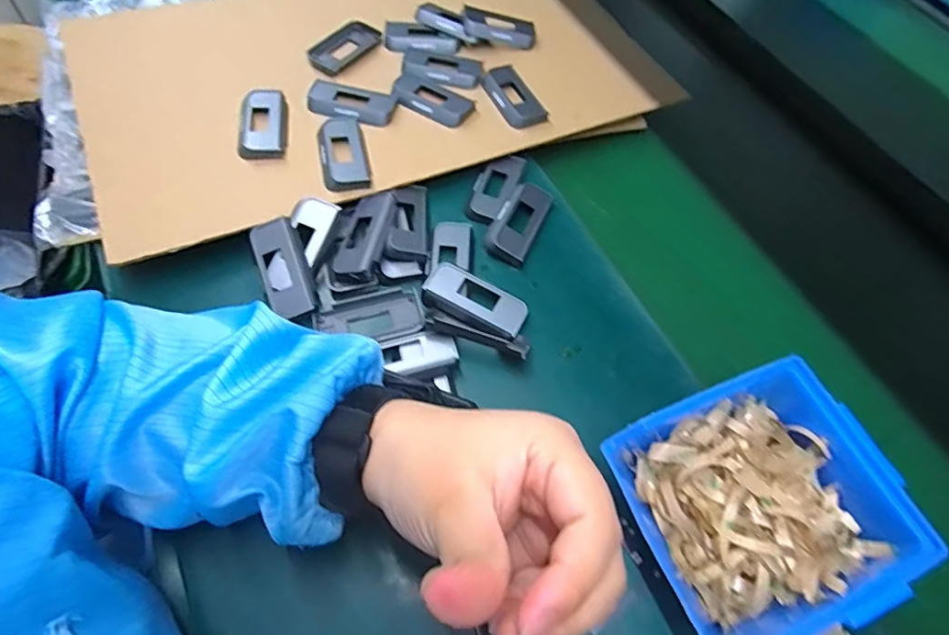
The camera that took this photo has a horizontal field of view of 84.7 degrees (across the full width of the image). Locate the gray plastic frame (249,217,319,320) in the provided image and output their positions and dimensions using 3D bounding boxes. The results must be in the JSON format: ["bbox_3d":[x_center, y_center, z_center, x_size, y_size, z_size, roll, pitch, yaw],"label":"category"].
[{"bbox_3d":[-0.138,-0.035,0.377,0.034,0.007,0.072,-22,86,-13],"label":"gray plastic frame"}]

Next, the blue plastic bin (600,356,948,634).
[{"bbox_3d":[0.161,0.106,0.299,0.142,0.058,0.125,-18,63,-13],"label":"blue plastic bin"}]

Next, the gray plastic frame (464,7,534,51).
[{"bbox_3d":[0.024,-0.283,0.512,0.072,0.014,0.028,7,62,-15],"label":"gray plastic frame"}]

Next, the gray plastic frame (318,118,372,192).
[{"bbox_3d":[-0.107,-0.134,0.422,0.035,0.010,0.075,-10,62,-12],"label":"gray plastic frame"}]

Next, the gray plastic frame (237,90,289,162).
[{"bbox_3d":[-0.174,-0.160,0.429,0.037,0.009,0.071,-4,61,-9],"label":"gray plastic frame"}]

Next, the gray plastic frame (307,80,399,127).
[{"bbox_3d":[-0.108,-0.189,0.458,0.074,0.010,0.038,11,60,0],"label":"gray plastic frame"}]

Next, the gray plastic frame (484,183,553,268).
[{"bbox_3d":[0.036,-0.079,0.418,0.037,0.010,0.073,24,65,9],"label":"gray plastic frame"}]

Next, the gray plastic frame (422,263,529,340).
[{"bbox_3d":[0.001,-0.013,0.378,0.074,0.011,0.034,24,61,7],"label":"gray plastic frame"}]

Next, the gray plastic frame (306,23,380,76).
[{"bbox_3d":[-0.123,-0.259,0.495,0.038,0.011,0.075,31,62,12],"label":"gray plastic frame"}]

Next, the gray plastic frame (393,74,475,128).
[{"bbox_3d":[-0.038,-0.194,0.462,0.074,0.006,0.036,31,62,11],"label":"gray plastic frame"}]

